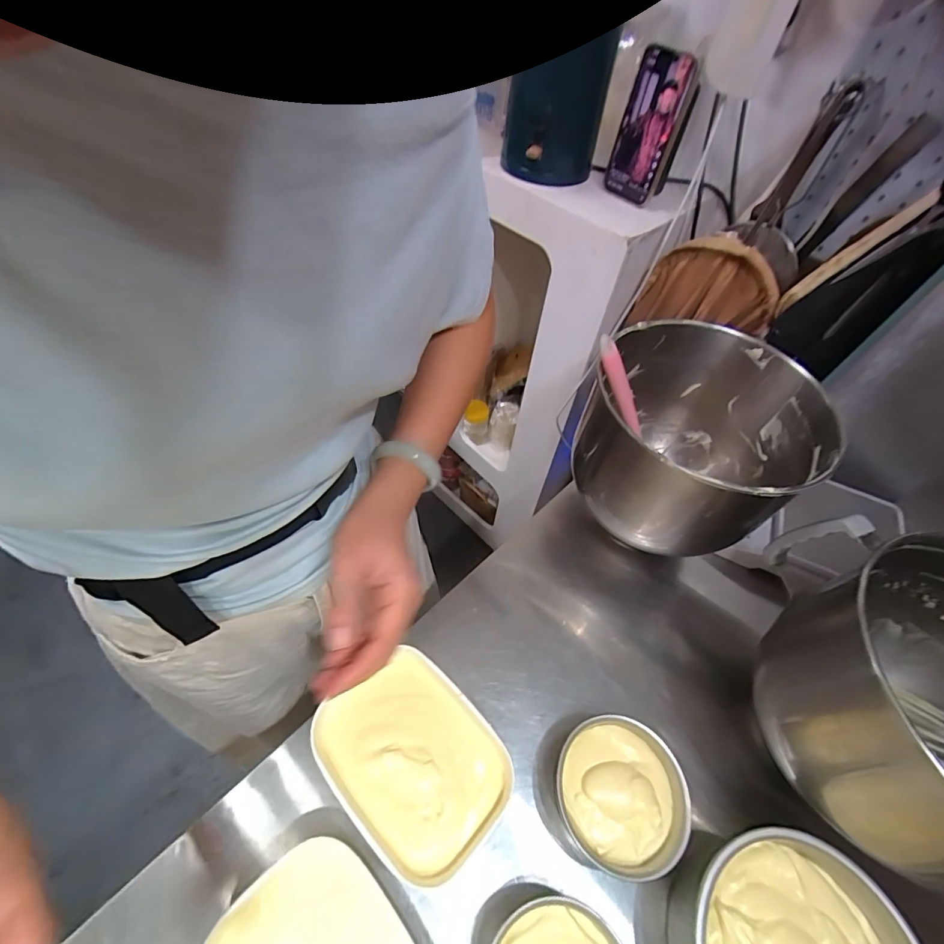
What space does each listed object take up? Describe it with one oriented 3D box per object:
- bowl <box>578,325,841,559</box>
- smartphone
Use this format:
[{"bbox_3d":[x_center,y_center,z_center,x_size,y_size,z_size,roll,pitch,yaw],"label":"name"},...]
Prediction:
[{"bbox_3d":[0.229,-0.033,0.475,0.208,0.148,0.208,2,53,-3],"label":"bowl"},{"bbox_3d":[0.228,-0.448,0.591,0.007,0.158,0.075,-26,57,-29],"label":"smartphone"}]

